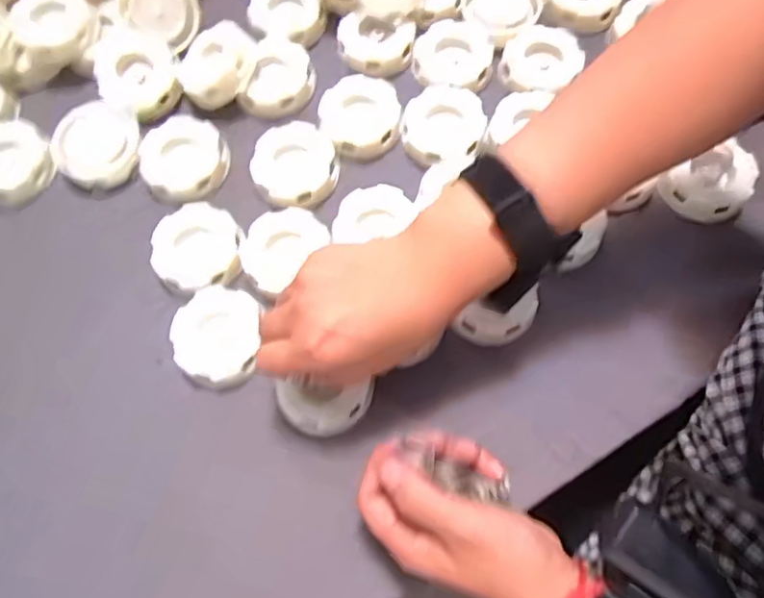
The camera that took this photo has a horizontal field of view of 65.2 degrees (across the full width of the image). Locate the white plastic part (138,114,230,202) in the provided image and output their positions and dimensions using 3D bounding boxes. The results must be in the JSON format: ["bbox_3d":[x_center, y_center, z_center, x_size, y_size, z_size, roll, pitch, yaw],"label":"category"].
[{"bbox_3d":[-0.148,-0.105,0.451,0.064,0.018,0.065,-1,68,2],"label":"white plastic part"}]

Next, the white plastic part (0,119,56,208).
[{"bbox_3d":[-0.281,-0.104,0.453,0.061,0.019,0.063,-1,68,2],"label":"white plastic part"}]

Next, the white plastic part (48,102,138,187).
[{"bbox_3d":[-0.218,-0.118,0.458,0.062,0.021,0.064,-1,68,2],"label":"white plastic part"}]

